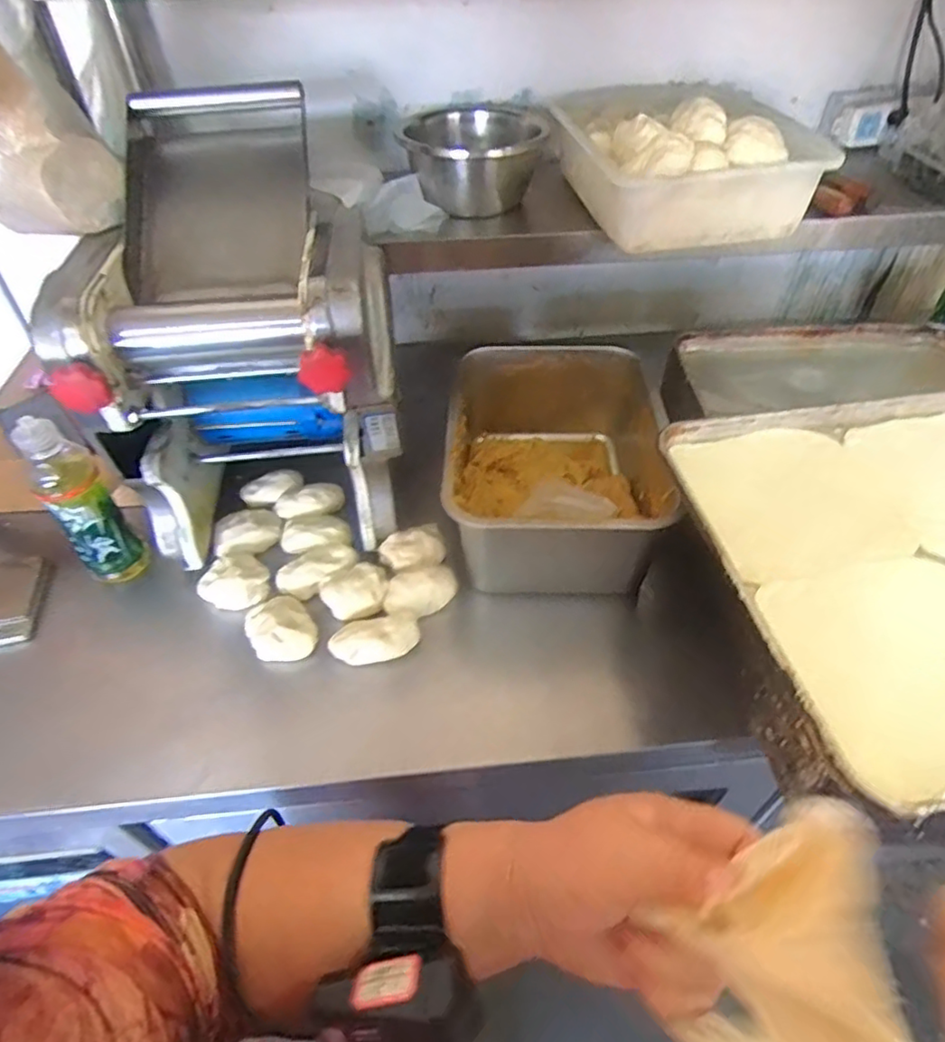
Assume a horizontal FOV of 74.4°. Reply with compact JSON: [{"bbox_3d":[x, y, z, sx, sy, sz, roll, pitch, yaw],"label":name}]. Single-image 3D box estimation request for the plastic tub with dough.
[{"bbox_3d":[0.264,-0.481,0.805,0.285,0.118,0.363,-4,46,-3],"label":"plastic tub with dough"}]

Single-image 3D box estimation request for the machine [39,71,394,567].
[{"bbox_3d":[-0.248,-0.212,0.709,0.286,0.386,0.372,-9,47,-7],"label":"machine"}]

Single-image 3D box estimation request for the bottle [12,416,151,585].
[{"bbox_3d":[-0.449,-0.022,0.709,0.069,0.217,0.061,-36,55,-29],"label":"bottle"}]

